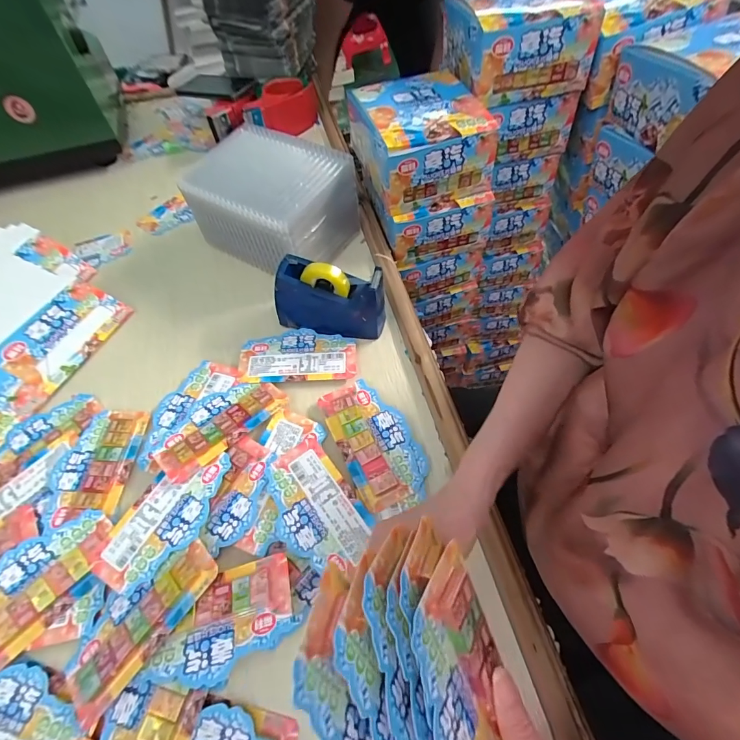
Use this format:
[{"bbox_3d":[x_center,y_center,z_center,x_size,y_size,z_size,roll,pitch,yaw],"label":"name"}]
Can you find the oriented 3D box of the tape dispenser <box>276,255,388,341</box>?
[{"bbox_3d":[-0.052,-0.093,0.495,0.137,0.092,0.047,10,59,10],"label":"tape dispenser"}]

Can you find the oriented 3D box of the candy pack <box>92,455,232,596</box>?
[{"bbox_3d":[-0.198,0.144,0.390,0.077,0.016,0.138,23,62,17],"label":"candy pack"}]

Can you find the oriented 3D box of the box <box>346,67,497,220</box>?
[{"bbox_3d":[0.071,-0.330,0.562,0.151,0.094,0.174,-16,58,-7],"label":"box"}]

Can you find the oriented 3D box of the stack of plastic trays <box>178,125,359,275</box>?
[{"bbox_3d":[-0.149,-0.243,0.575,0.218,0.117,0.153,25,63,18],"label":"stack of plastic trays"}]

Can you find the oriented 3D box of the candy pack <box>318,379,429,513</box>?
[{"bbox_3d":[0.003,0.071,0.431,0.077,0.010,0.142,-25,60,-12],"label":"candy pack"}]

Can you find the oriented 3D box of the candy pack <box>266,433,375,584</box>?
[{"bbox_3d":[-0.056,0.135,0.392,0.076,0.007,0.137,-34,62,-16],"label":"candy pack"}]

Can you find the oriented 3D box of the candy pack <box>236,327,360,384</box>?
[{"bbox_3d":[-0.091,-0.020,0.501,0.143,0.007,0.079,-4,58,2],"label":"candy pack"}]

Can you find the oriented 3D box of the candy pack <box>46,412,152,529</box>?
[{"bbox_3d":[-0.302,0.100,0.429,0.077,0.009,0.127,-1,58,3],"label":"candy pack"}]

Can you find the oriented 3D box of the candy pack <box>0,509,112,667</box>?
[{"bbox_3d":[-0.314,0.196,0.365,0.075,0.016,0.144,34,66,22],"label":"candy pack"}]

